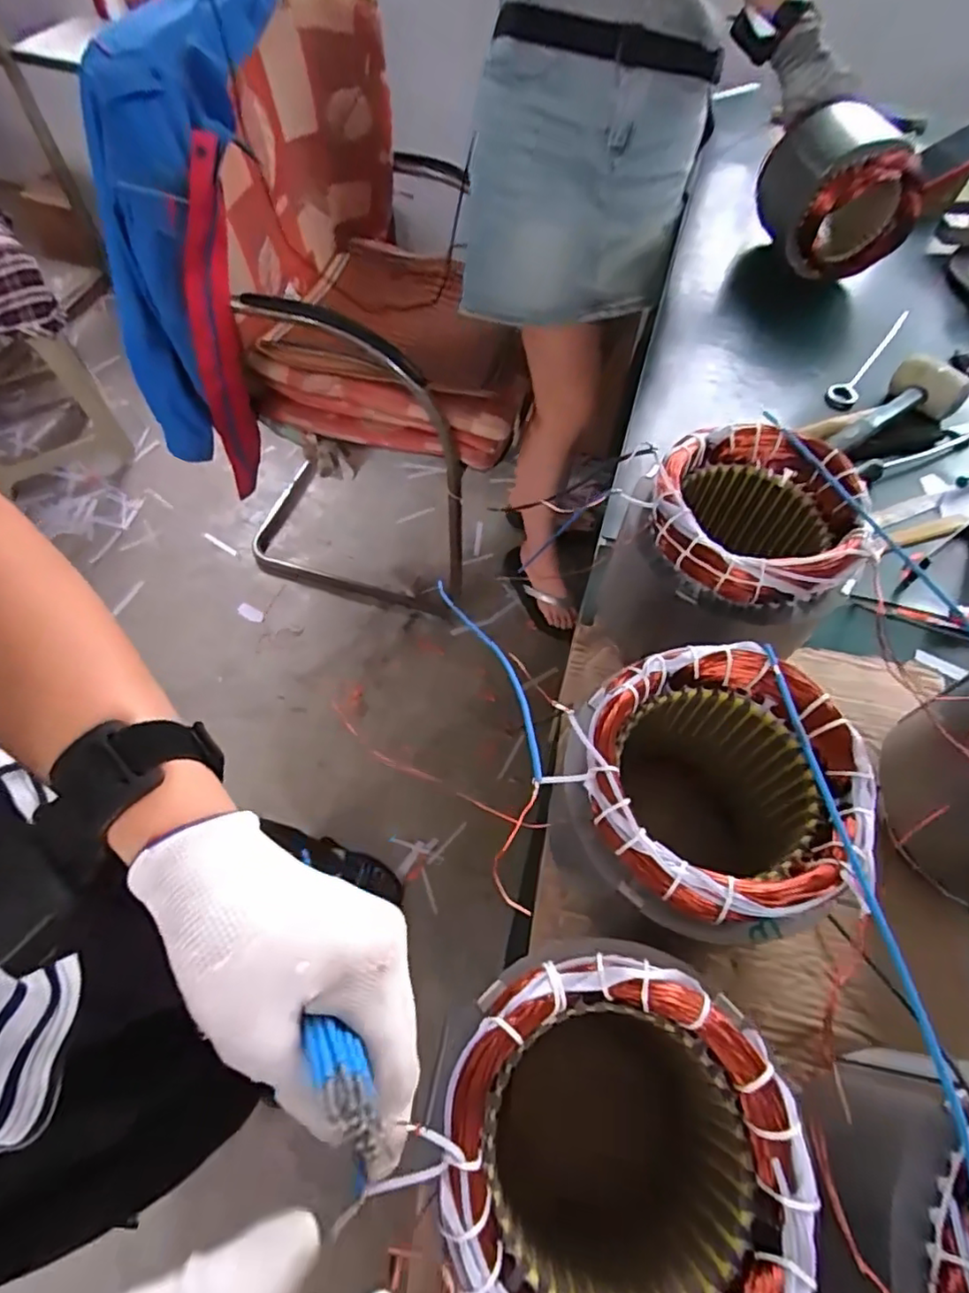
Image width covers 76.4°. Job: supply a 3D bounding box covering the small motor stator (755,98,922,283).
[{"bbox_3d":[0.482,-0.613,0.846,0.151,0.166,0.173,1,59,-2],"label":"small motor stator"}]

